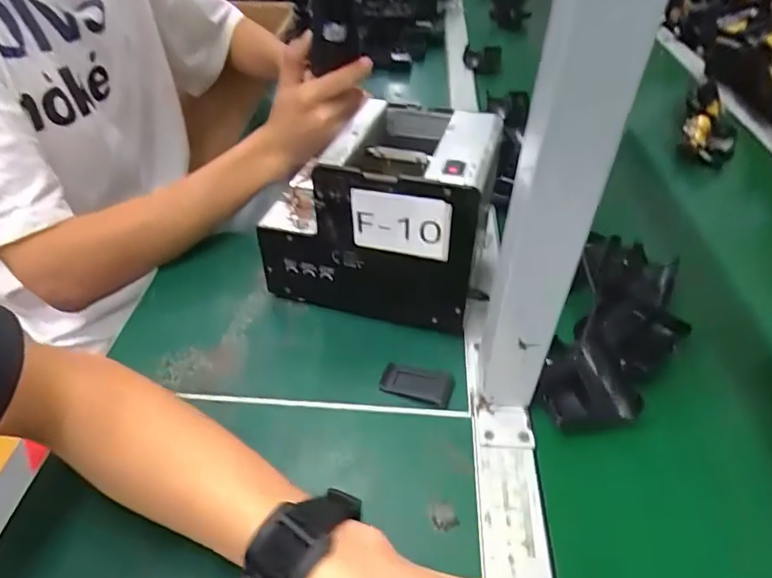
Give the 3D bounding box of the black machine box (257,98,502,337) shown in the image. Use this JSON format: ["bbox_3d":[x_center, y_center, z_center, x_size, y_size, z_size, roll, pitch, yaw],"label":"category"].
[{"bbox_3d":[-0.004,-0.068,0.472,0.174,0.154,0.133,12,41,12],"label":"black machine box"}]

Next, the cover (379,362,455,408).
[{"bbox_3d":[0.025,0.074,0.418,0.055,0.004,0.030,11,41,11],"label":"cover"}]

